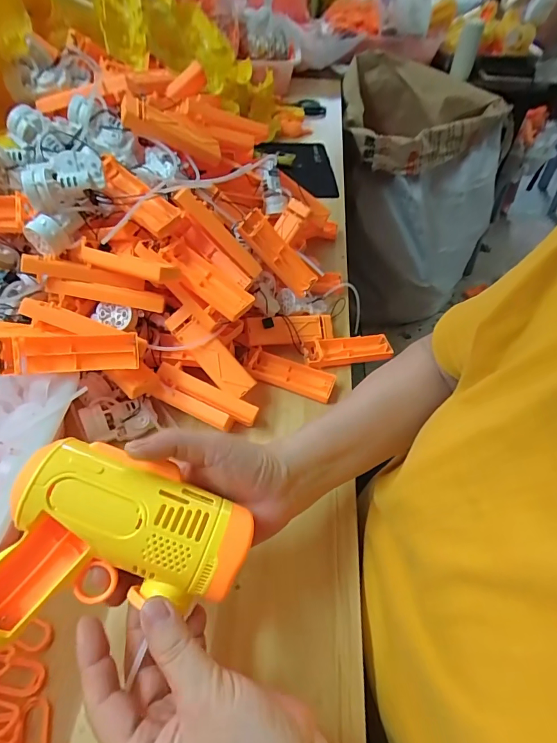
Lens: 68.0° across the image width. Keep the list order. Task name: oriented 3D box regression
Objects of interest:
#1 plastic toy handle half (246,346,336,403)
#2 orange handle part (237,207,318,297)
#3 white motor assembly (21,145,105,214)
[{"bbox_3d":[0.012,0.003,0.467,0.099,0.022,0.038,14,51,9],"label":"plastic toy handle half"},{"bbox_3d":[0.001,-0.135,0.476,0.109,0.025,0.033,43,46,-26],"label":"orange handle part"},{"bbox_3d":[-0.196,-0.175,0.378,0.069,0.045,0.032,-18,53,-17],"label":"white motor assembly"}]

